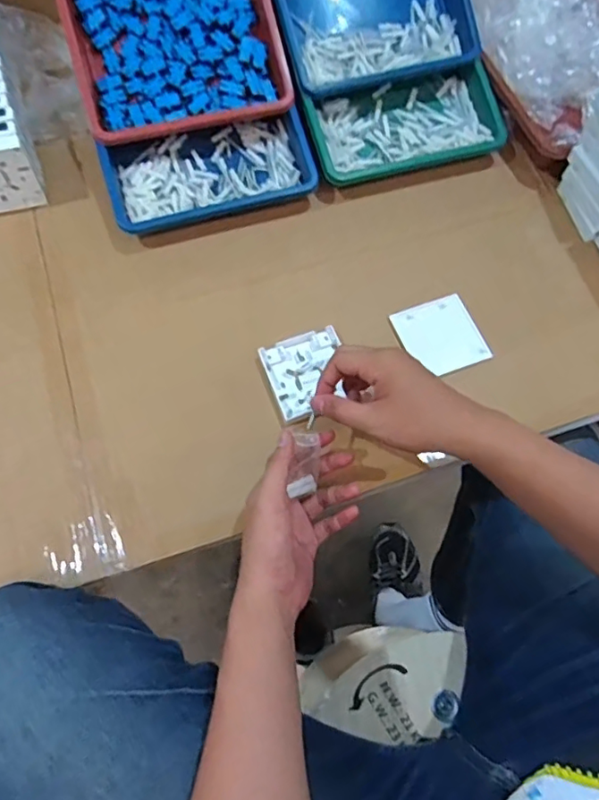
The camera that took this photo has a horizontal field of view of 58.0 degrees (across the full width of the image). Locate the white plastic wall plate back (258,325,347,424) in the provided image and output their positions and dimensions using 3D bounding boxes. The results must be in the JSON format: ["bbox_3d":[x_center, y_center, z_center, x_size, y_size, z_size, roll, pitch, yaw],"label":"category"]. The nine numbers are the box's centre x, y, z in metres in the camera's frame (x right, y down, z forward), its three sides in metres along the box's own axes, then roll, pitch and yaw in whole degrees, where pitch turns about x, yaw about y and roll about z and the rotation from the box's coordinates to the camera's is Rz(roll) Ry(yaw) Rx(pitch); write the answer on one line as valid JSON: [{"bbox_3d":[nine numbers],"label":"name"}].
[{"bbox_3d":[0.010,-0.028,0.567,0.085,0.010,0.085,-19,70,-10],"label":"white plastic wall plate back"}]

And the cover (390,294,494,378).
[{"bbox_3d":[0.155,-0.070,0.597,0.081,0.015,0.085,-19,70,-10],"label":"cover"}]

